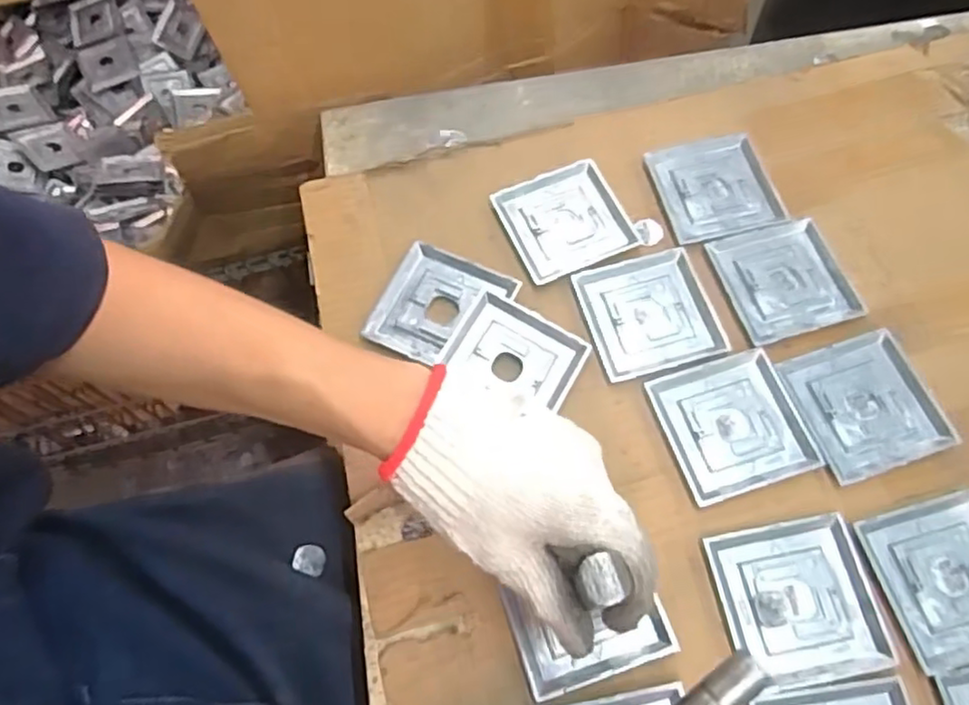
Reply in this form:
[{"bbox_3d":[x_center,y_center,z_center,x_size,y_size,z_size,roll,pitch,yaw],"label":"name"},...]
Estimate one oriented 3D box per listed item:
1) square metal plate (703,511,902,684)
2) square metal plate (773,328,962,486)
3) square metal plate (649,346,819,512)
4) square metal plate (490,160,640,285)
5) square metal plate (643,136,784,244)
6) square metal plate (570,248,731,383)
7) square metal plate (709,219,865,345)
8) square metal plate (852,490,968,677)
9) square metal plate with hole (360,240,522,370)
[{"bbox_3d":[0.191,0.151,0.411,0.091,0.004,0.089,-10,67,-2],"label":"square metal plate"},{"bbox_3d":[0.261,0.035,0.460,0.093,0.006,0.090,-17,68,-5],"label":"square metal plate"},{"bbox_3d":[0.169,0.049,0.457,0.088,0.004,0.090,-16,67,-5],"label":"square metal plate"},{"bbox_3d":[0.064,-0.104,0.531,0.090,0.006,0.088,-21,67,-7],"label":"square metal plate"},{"bbox_3d":[0.183,-0.132,0.537,0.088,0.004,0.088,-13,66,-4],"label":"square metal plate"},{"bbox_3d":[0.121,-0.029,0.495,0.090,0.004,0.090,-14,67,-4],"label":"square metal plate"},{"bbox_3d":[0.225,-0.055,0.501,0.089,0.004,0.089,-15,67,-4],"label":"square metal plate"},{"bbox_3d":[0.291,0.139,0.414,0.089,0.004,0.090,-15,67,-4],"label":"square metal plate"},{"bbox_3d":[-0.033,-0.035,0.500,0.088,0.007,0.089,24,69,12],"label":"square metal plate with hole"}]

